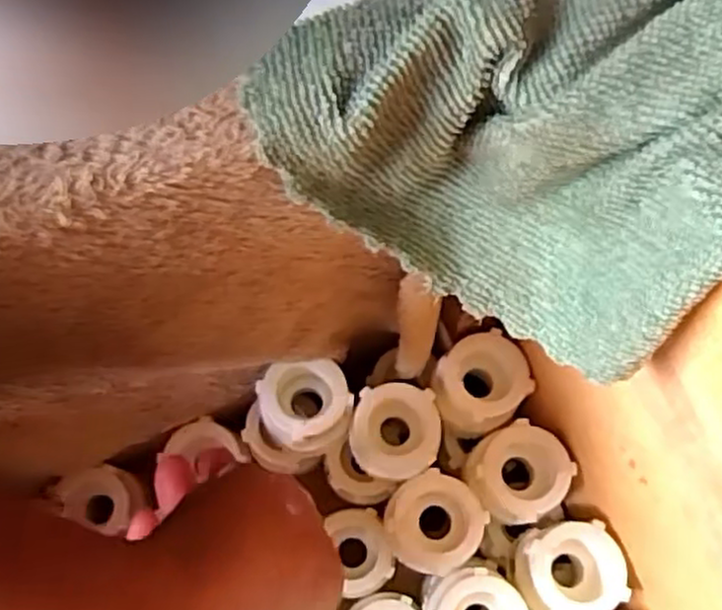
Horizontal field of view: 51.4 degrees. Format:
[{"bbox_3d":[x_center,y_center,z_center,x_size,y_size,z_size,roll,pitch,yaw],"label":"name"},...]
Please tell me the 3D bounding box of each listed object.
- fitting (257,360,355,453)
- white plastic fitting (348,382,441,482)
[{"bbox_3d":[-0.024,0.047,0.332,0.039,0.050,0.035,3,72,1],"label":"fitting"},{"bbox_3d":[0.014,0.053,0.314,0.036,0.016,0.037,4,72,2],"label":"white plastic fitting"}]

